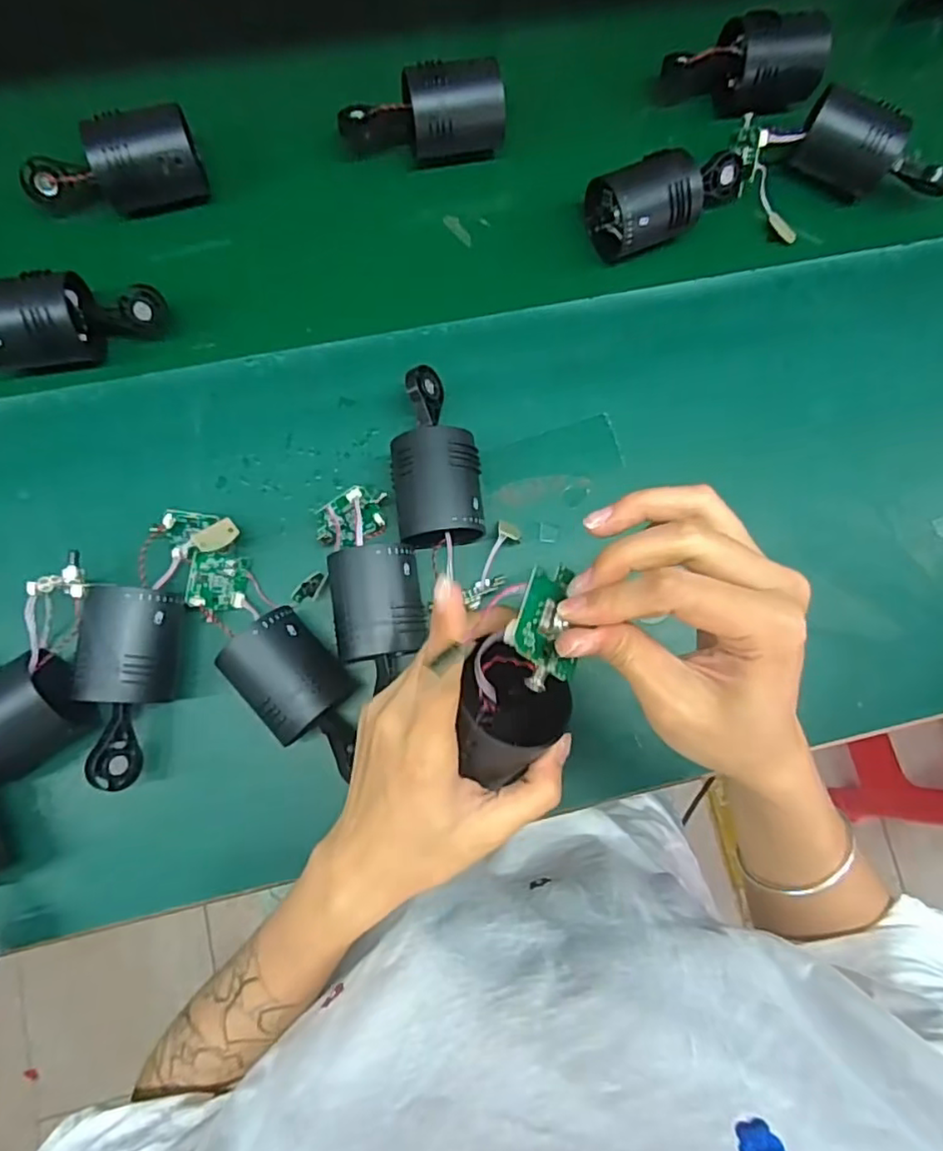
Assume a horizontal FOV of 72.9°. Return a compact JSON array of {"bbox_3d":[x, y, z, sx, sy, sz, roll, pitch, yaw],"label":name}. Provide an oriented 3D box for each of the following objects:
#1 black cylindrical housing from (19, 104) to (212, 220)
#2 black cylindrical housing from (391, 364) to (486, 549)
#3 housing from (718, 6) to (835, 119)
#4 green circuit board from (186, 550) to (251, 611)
[{"bbox_3d":[-0.239,-0.279,0.441,0.116,0.051,0.053,-7,84,7],"label":"black cylindrical housing"},{"bbox_3d":[-0.025,-0.076,0.414,0.056,0.053,0.119,-8,81,-6],"label":"black cylindrical housing"},{"bbox_3d":[0.231,-0.391,0.489,0.073,0.052,0.055,3,80,-4],"label":"housing"},{"bbox_3d":[-0.159,0.003,0.400,0.037,0.009,0.036,19,84,-43],"label":"green circuit board"}]

